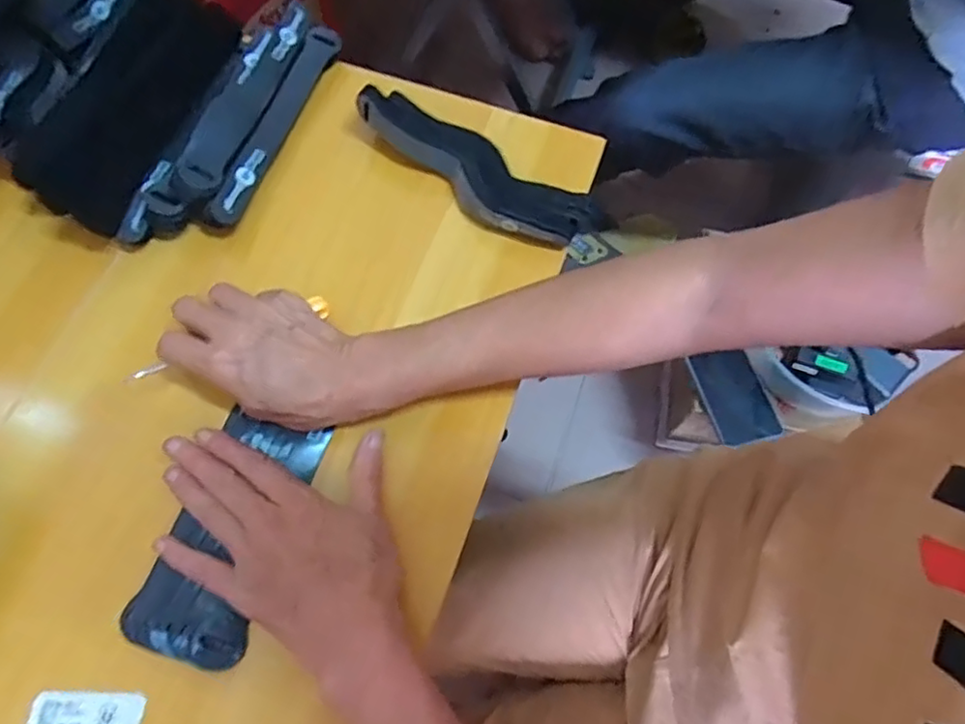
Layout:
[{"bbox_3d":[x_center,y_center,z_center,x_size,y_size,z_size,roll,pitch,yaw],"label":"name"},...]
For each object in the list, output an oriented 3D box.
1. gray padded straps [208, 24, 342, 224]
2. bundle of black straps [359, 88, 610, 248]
[{"bbox_3d":[-0.158,-0.182,0.468,0.025,0.034,0.192,17,68,4],"label":"gray padded straps"},{"bbox_3d":[-0.006,-0.140,0.446,0.187,0.031,0.047,38,71,12],"label":"bundle of black straps"}]

